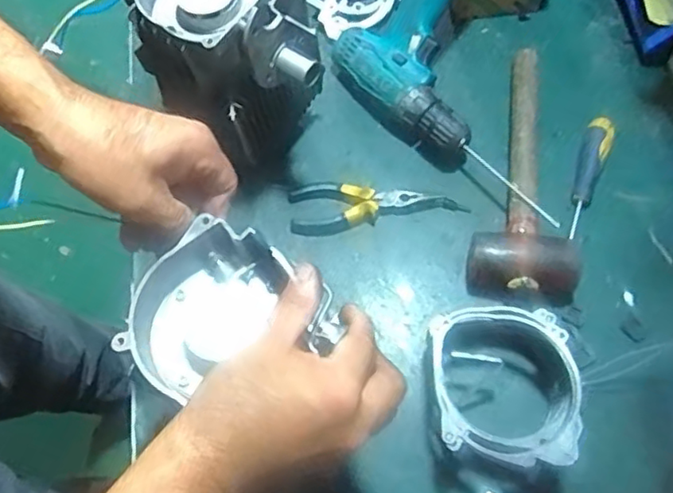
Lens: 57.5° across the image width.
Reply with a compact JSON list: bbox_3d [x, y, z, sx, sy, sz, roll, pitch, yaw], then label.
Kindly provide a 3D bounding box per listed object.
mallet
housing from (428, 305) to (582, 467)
[{"bbox_3d":[0.191,-0.075,0.618,0.096,0.051,0.293,8,67,5],"label":"mallet"},{"bbox_3d":[0.138,0.116,0.518,0.124,0.074,0.129,6,67,4],"label":"housing"}]

